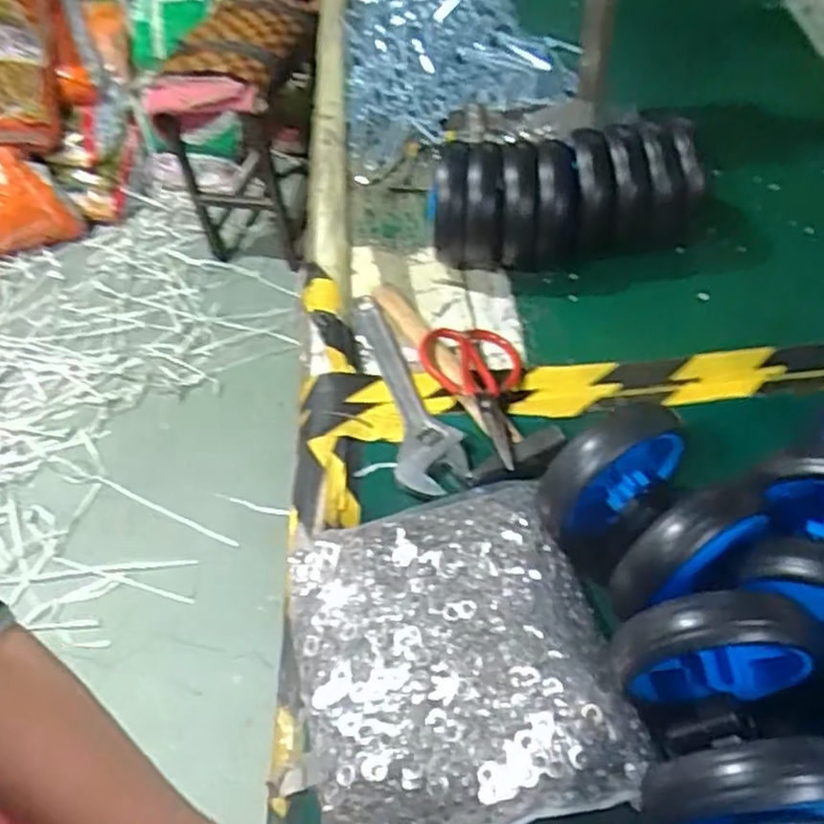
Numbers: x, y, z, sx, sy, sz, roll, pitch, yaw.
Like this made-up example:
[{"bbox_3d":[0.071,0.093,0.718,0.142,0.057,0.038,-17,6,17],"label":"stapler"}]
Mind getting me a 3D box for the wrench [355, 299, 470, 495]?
[{"bbox_3d":[-0.011,-0.027,0.748,0.067,0.012,0.270,-16,51,-8],"label":"wrench"}]

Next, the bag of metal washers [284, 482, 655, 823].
[{"bbox_3d":[0.024,0.176,0.548,0.227,0.055,0.245,-14,51,-7],"label":"bag of metal washers"}]

